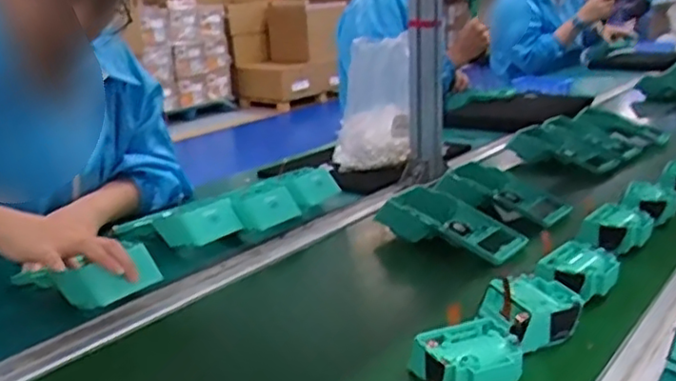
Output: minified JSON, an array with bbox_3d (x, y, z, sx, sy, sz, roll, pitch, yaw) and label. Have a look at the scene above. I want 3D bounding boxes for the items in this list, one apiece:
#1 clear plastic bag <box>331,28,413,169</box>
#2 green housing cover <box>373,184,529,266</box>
[{"bbox_3d":[0.059,-0.148,1.139,0.135,0.232,0.059,-1,16,6],"label":"clear plastic bag"},{"bbox_3d":[0.149,0.039,0.846,0.098,0.048,0.199,-18,22,-42],"label":"green housing cover"}]

